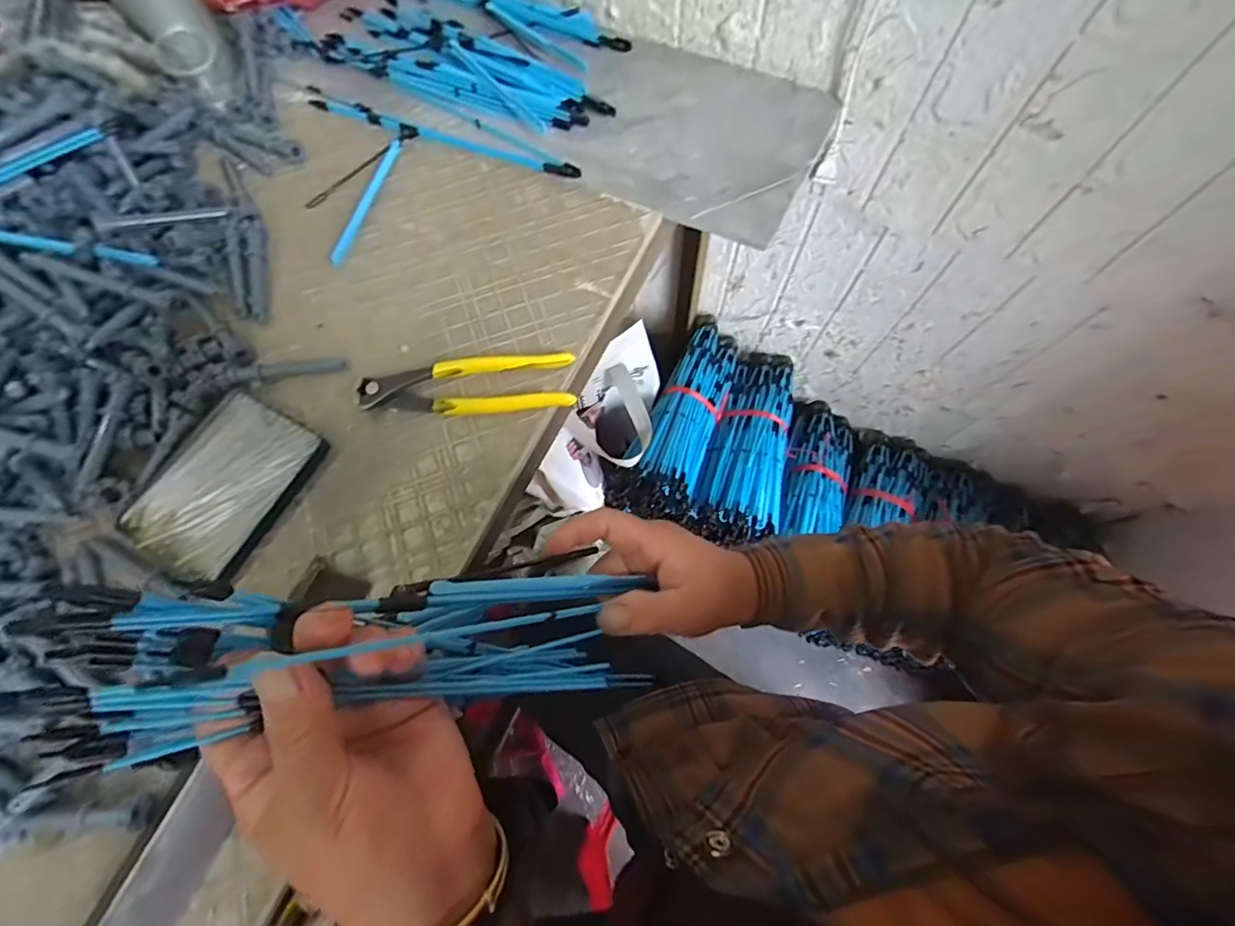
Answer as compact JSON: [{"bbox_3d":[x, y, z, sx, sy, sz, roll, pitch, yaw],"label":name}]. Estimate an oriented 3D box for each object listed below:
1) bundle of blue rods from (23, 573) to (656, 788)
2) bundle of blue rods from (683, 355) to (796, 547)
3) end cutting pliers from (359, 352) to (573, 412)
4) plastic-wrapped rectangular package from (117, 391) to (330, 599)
[{"bbox_3d":[-0.088,0.087,0.243,0.245,0.049,0.060,6,69,-34],"label":"bundle of blue rods"},{"bbox_3d":[0.219,-0.034,0.821,0.132,0.090,0.321,21,72,8],"label":"bundle of blue rods"},{"bbox_3d":[-0.115,-0.058,0.405,0.161,0.014,0.043,-5,73,0],"label":"end cutting pliers"},{"bbox_3d":[-0.291,0.019,0.388,0.098,0.009,0.133,28,75,9],"label":"plastic-wrapped rectangular package"}]

